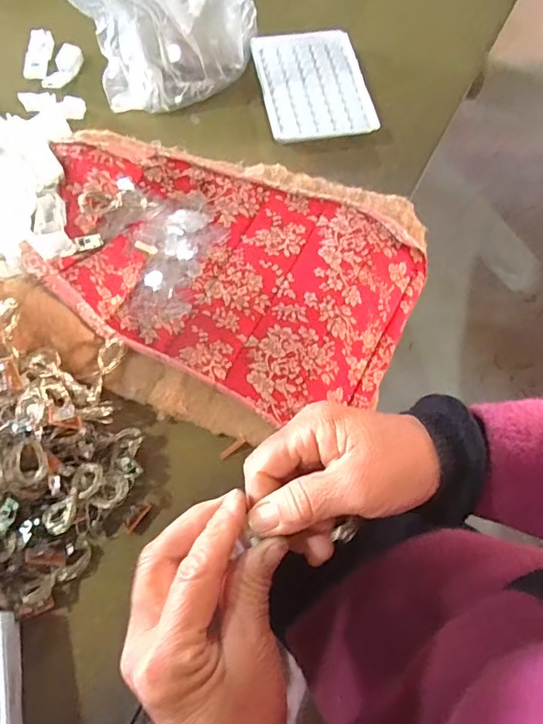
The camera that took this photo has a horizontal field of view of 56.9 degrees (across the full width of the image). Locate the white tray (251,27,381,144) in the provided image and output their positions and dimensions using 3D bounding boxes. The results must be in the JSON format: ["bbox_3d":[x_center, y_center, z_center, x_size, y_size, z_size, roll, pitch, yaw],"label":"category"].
[{"bbox_3d":[0.039,-0.263,0.480,0.096,0.016,0.134,-10,68,-7],"label":"white tray"}]

